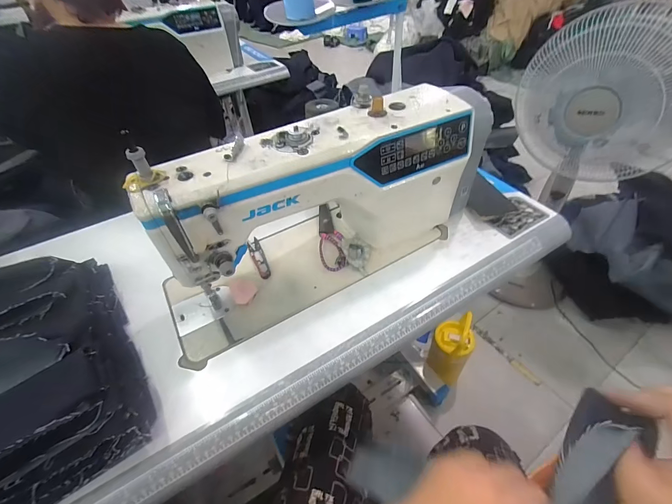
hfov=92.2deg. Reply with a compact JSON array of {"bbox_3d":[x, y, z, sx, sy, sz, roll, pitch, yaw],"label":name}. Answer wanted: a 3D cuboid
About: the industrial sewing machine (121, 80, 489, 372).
[{"bbox_3d":[-0.022,-0.083,0.505,0.542,0.231,0.186,-27,50,-20],"label":"industrial sewing machine"}]

